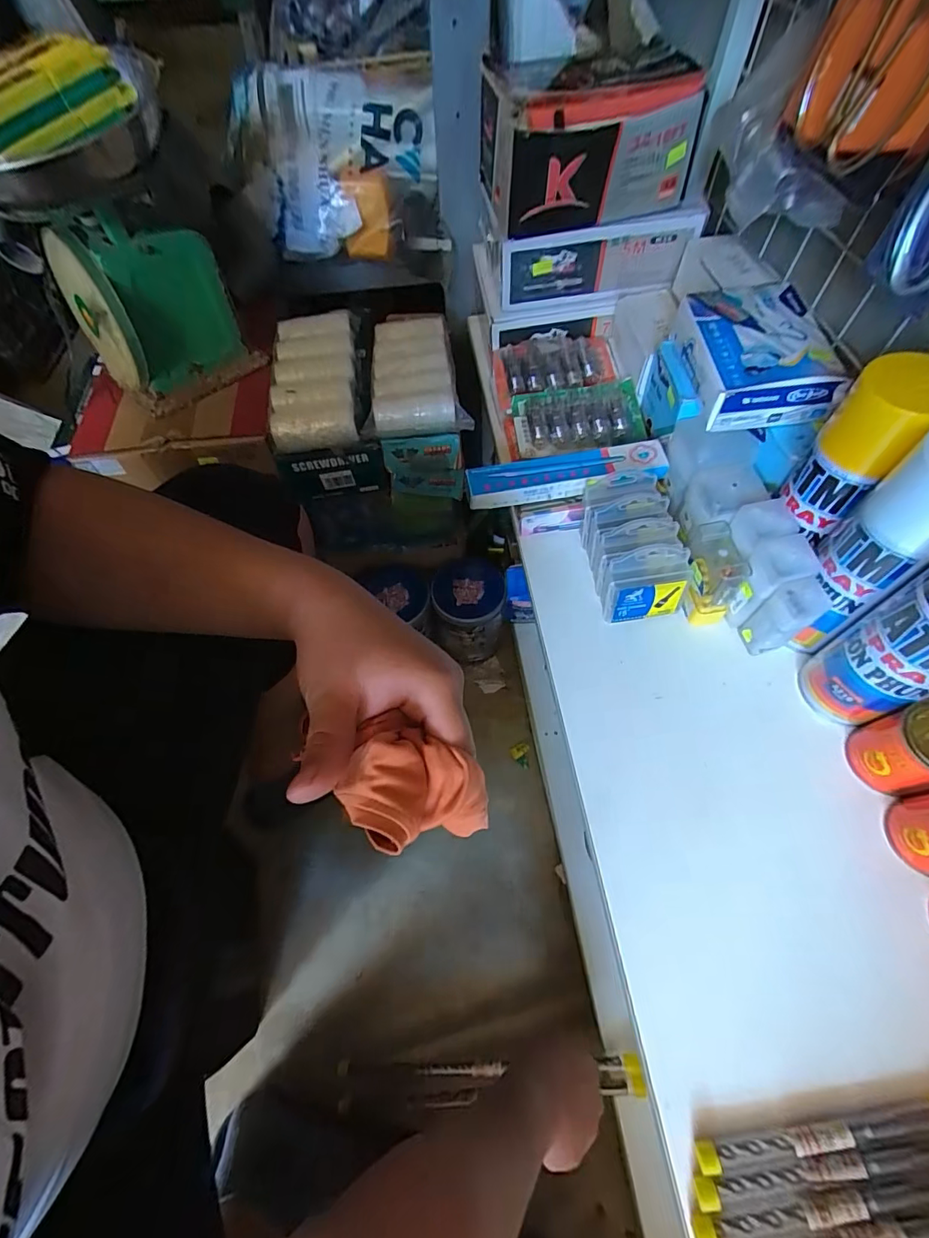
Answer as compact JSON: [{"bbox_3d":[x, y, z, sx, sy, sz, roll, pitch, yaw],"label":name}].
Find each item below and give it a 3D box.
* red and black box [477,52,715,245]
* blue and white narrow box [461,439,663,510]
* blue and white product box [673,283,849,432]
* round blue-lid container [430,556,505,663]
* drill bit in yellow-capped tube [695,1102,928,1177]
[{"bbox_3d":[0.128,-0.495,0.502,0.199,0.092,0.157,-7,61,-3],"label":"red and black box"},{"bbox_3d":[0.105,-0.150,0.496,0.204,0.030,0.044,-7,61,-3],"label":"blue and white narrow box"},{"bbox_3d":[0.264,-0.245,0.440,0.102,0.048,0.150,0,61,1],"label":"blue and white product box"},{"bbox_3d":[0.006,-0.007,0.779,0.108,0.153,0.102,0,61,1],"label":"round blue-lid container"},{"bbox_3d":[0.219,0.309,0.286,0.159,0.017,0.013,-9,61,-4],"label":"drill bit in yellow-capped tube"}]

